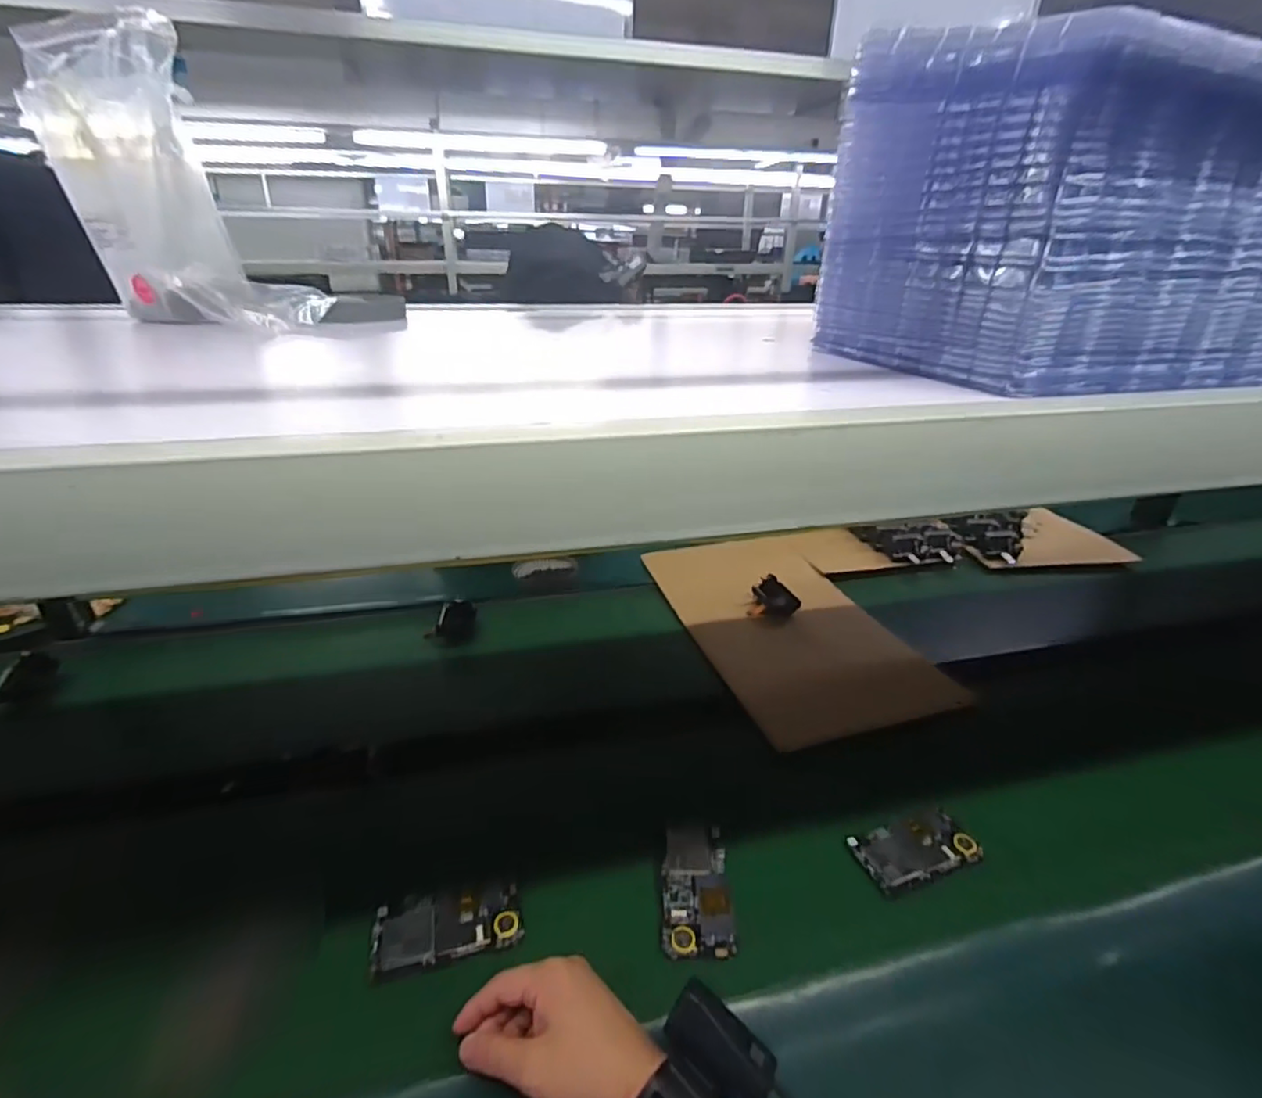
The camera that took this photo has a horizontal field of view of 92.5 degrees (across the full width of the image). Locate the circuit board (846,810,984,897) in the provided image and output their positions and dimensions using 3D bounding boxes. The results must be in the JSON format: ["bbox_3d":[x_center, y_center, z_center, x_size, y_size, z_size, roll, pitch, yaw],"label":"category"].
[{"bbox_3d":[0.282,0.301,0.604,0.122,0.012,0.064,-8,28,-19],"label":"circuit board"}]

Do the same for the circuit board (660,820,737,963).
[{"bbox_3d":[0.061,0.314,0.567,0.062,0.017,0.123,3,26,1],"label":"circuit board"}]

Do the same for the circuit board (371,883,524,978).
[{"bbox_3d":[-0.162,0.330,0.533,0.122,0.006,0.062,-5,27,-13],"label":"circuit board"}]

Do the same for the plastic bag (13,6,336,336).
[{"bbox_3d":[-0.404,-0.332,0.548,0.175,0.227,0.167,-20,34,-37],"label":"plastic bag"}]

